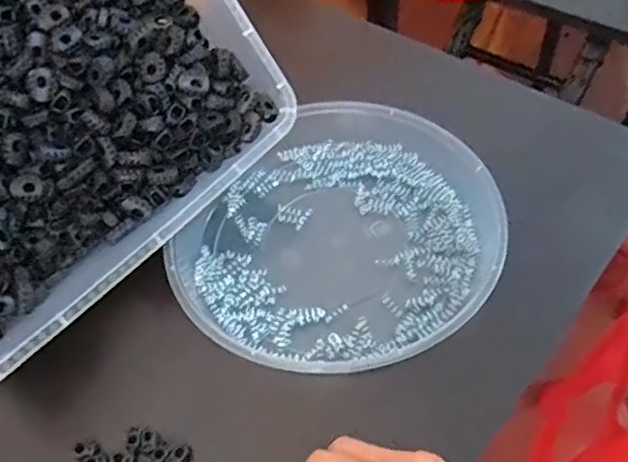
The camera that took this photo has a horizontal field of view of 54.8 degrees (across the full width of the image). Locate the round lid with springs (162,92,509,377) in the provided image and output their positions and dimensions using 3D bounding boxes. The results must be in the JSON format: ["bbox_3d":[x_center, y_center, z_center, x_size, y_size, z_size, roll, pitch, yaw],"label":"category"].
[{"bbox_3d":[0.020,0.003,0.439,0.207,0.031,0.227,-2,53,2],"label":"round lid with springs"}]

